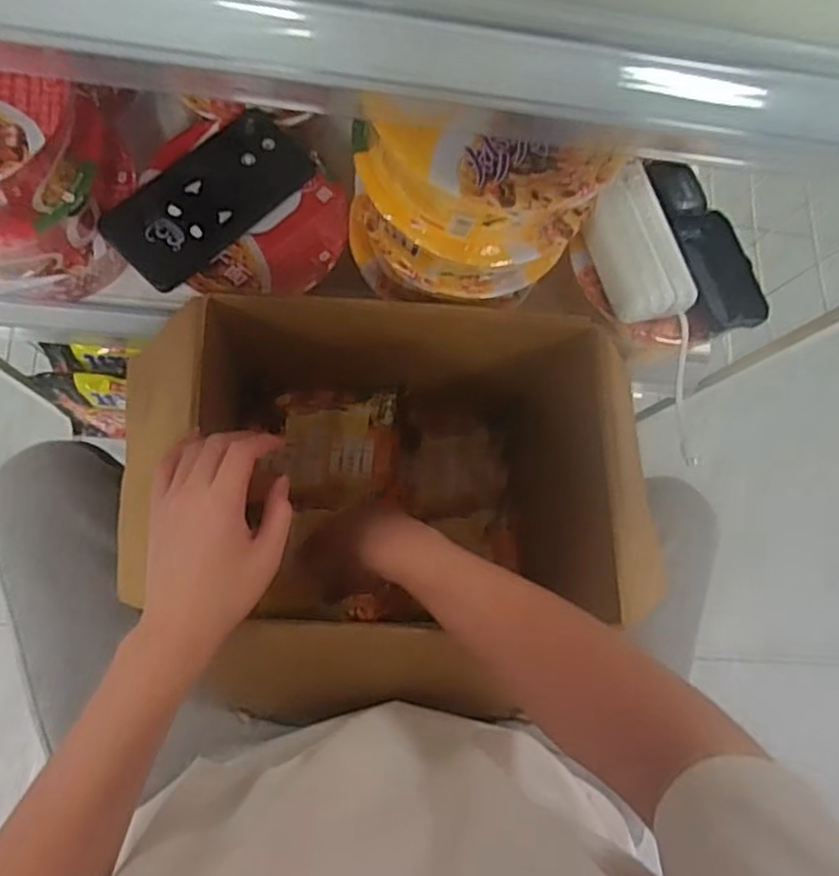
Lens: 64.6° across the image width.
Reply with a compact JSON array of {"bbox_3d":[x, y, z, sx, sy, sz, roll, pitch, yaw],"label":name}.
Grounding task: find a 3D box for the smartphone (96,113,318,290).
[{"bbox_3d":[-0.163,-0.191,0.520,0.077,0.013,0.166,45,73,-4],"label":"smartphone"}]

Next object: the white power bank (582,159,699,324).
[{"bbox_3d":[0.180,-0.163,0.546,0.076,0.026,0.134,-18,82,-10],"label":"white power bank"}]

